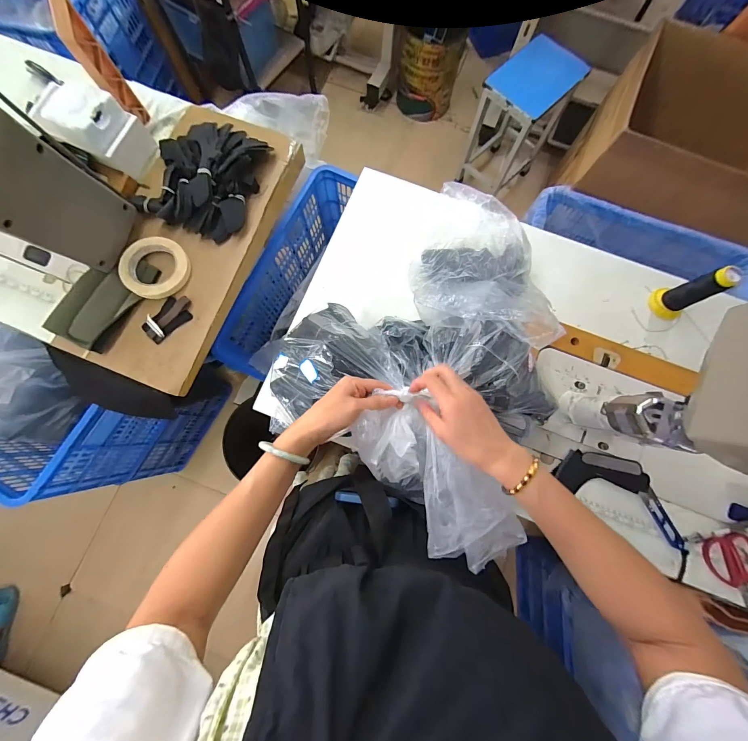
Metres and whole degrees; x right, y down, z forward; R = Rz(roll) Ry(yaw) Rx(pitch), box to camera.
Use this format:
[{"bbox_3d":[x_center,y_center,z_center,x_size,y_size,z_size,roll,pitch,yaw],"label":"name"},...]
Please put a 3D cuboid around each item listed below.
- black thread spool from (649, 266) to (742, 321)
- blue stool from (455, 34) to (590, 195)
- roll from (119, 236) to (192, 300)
[{"bbox_3d":[0.555,-0.136,0.562,0.052,0.111,0.058,-20,80,-4],"label":"black thread spool"},{"bbox_3d":[0.571,-0.996,1.320,0.268,0.401,0.352,35,81,6],"label":"blue stool"},{"bbox_3d":[-0.393,-0.184,0.578,0.109,0.028,0.109,0,79,0],"label":"roll"}]

